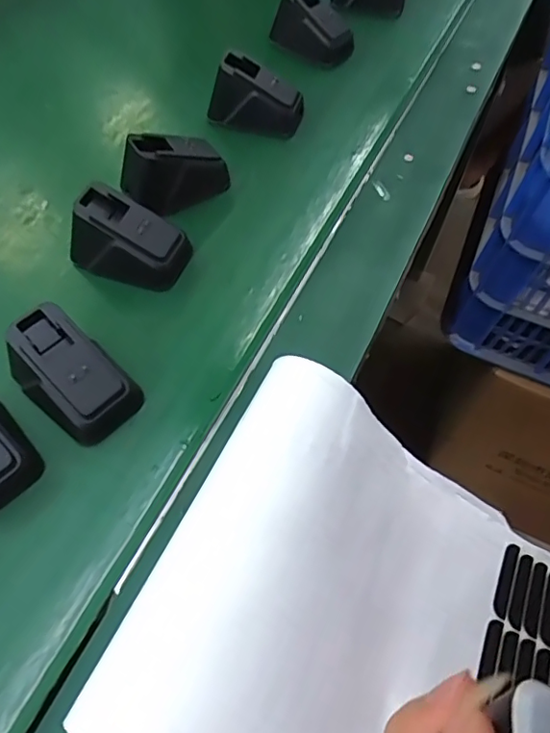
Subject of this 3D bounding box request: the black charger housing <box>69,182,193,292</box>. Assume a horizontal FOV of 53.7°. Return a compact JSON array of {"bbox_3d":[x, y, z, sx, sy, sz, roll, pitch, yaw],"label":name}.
[{"bbox_3d":[-0.088,-0.077,0.327,0.066,0.041,0.036,15,59,7],"label":"black charger housing"}]

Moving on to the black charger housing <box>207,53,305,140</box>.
[{"bbox_3d":[-0.014,-0.206,0.411,0.067,0.042,0.030,10,58,3],"label":"black charger housing"}]

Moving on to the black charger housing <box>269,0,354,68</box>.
[{"bbox_3d":[0.035,-0.295,0.467,0.070,0.036,0.047,38,64,19],"label":"black charger housing"}]

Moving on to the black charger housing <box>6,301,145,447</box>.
[{"bbox_3d":[-0.102,0.004,0.277,0.063,0.040,0.043,36,63,18],"label":"black charger housing"}]

